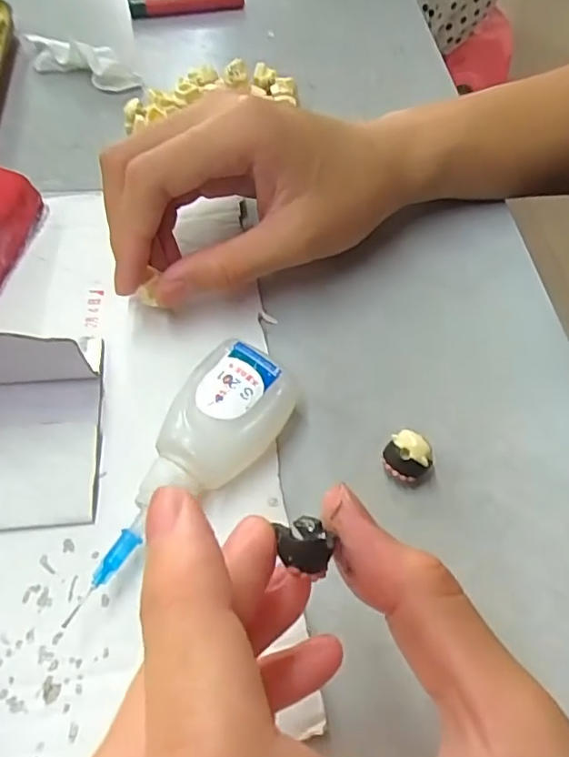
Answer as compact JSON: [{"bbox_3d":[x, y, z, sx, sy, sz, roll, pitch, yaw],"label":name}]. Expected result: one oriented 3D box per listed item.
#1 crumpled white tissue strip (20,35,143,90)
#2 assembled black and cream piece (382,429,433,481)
[{"bbox_3d":[-0.123,-0.188,0.340,0.075,0.027,0.013,21,56,10],"label":"crumpled white tissue strip"},{"bbox_3d":[0.043,0.028,0.202,0.016,0.017,0.014,26,59,16],"label":"assembled black and cream piece"}]

